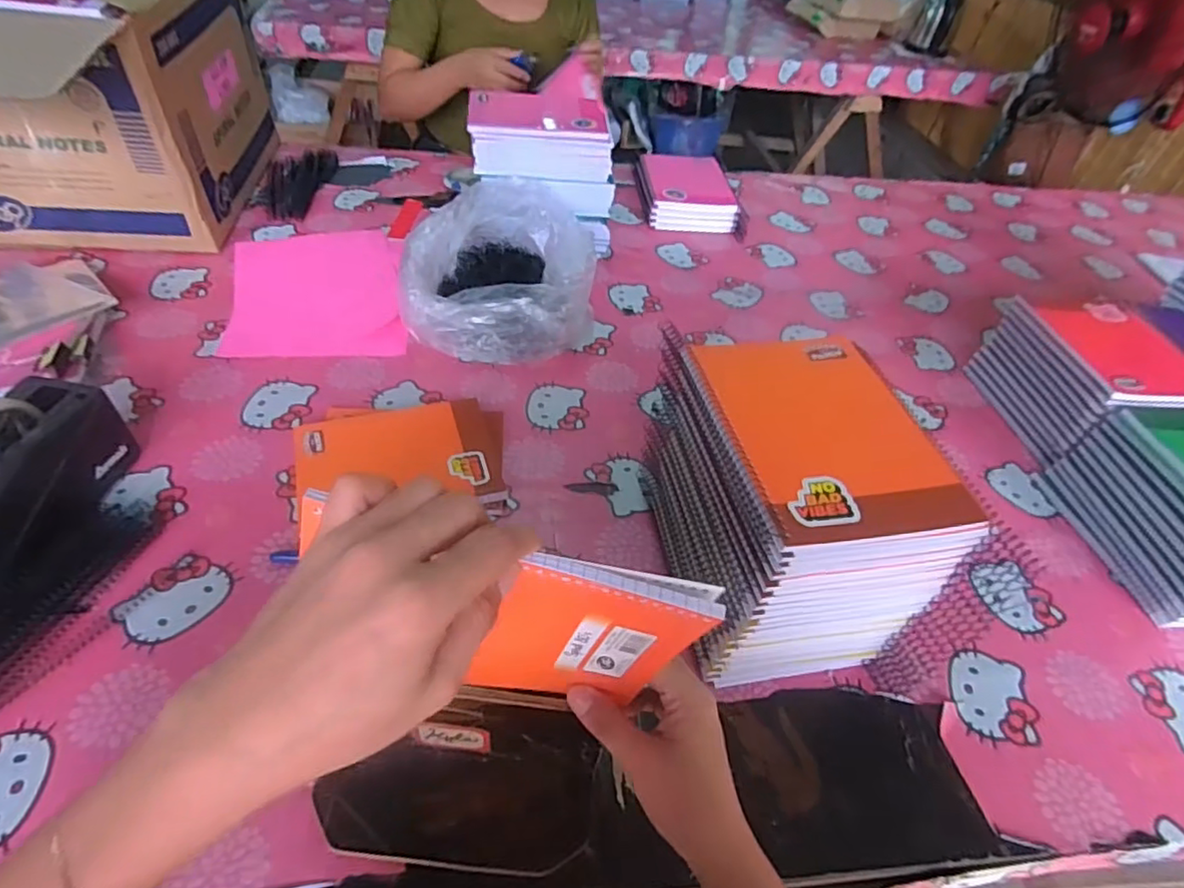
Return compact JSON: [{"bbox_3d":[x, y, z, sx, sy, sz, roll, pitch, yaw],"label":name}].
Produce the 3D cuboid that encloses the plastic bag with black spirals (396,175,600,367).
[{"bbox_3d":[-0.112,-0.244,0.847,0.227,0.115,0.298,7,46,-1],"label":"plastic bag with black spirals"}]

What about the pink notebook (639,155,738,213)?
[{"bbox_3d":[0.177,-0.497,1.157,0.157,0.019,0.226,2,47,-5],"label":"pink notebook"}]

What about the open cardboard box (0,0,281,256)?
[{"bbox_3d":[-0.730,-0.510,0.871,0.380,0.330,0.431,-2,47,-8],"label":"open cardboard box"}]

